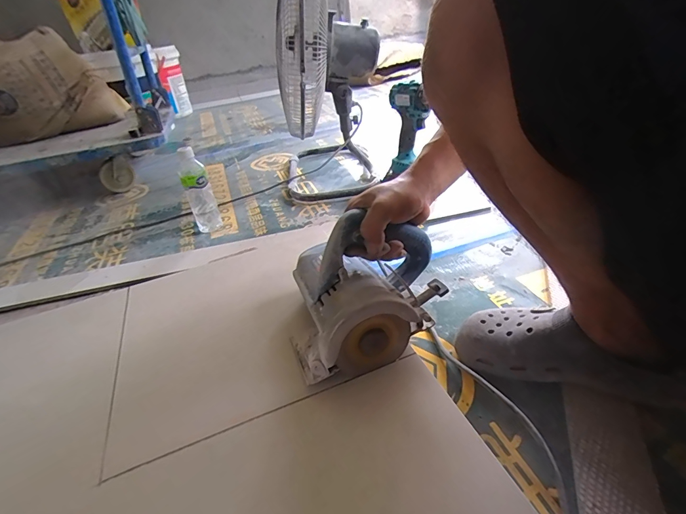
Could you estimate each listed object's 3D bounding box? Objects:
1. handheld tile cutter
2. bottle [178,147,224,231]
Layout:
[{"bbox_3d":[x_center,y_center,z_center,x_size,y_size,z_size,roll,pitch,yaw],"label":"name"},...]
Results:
[{"bbox_3d":[0.012,0.023,0.476,0.183,0.162,0.178,-16,35,-15],"label":"handheld tile cutter"},{"bbox_3d":[-0.340,-0.158,0.876,0.059,0.203,0.054,-18,35,-17],"label":"bottle"}]

